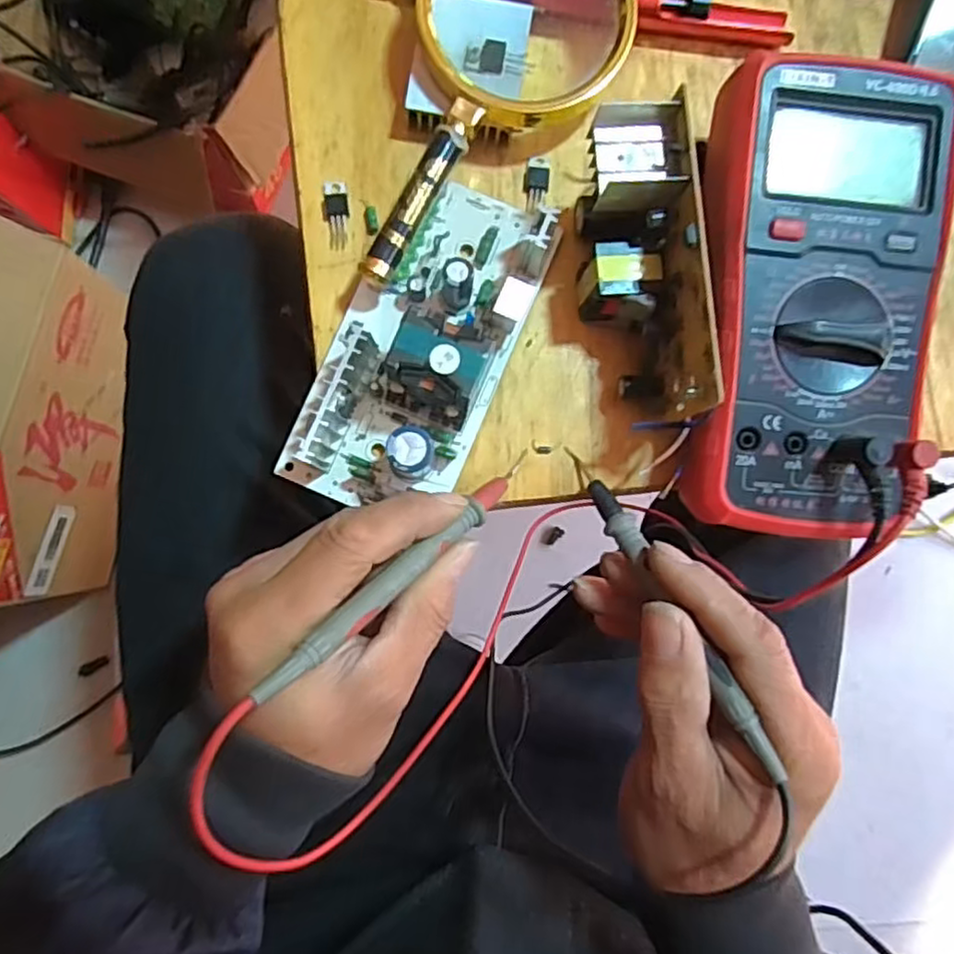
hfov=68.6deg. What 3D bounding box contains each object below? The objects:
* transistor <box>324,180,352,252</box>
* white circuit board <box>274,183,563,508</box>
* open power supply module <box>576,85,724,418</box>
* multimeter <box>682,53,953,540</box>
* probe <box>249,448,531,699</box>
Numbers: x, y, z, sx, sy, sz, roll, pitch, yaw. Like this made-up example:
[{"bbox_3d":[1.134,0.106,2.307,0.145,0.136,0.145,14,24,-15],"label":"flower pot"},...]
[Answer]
[{"bbox_3d":[-0.061,-0.115,0.306,0.011,0.004,0.030,0,85,-3],"label":"transistor"},{"bbox_3d":[-0.022,-0.057,0.282,0.069,0.044,0.145,23,85,-1],"label":"white circuit board"},{"bbox_3d":[0.066,-0.082,0.272,0.041,0.063,0.115,-13,99,-4],"label":"open power supply module"},{"bbox_3d":[0.132,-0.068,0.271,0.088,0.033,0.177,7,85,-2],"label":"multimeter"},{"bbox_3d":[-0.022,0.030,0.260,0.010,0.007,0.140,49,54,2],"label":"probe"}]

